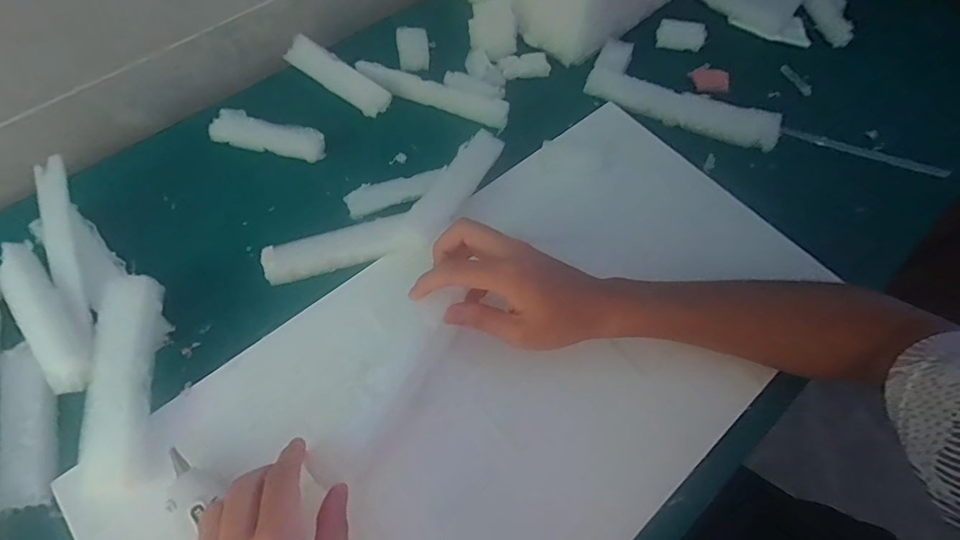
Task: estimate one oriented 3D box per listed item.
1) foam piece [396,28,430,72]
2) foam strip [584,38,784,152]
[{"bbox_3d":[-0.077,-0.256,0.559,0.034,0.018,0.055,-8,64,-7],"label":"foam piece"},{"bbox_3d":[0.228,-0.197,0.538,0.209,0.031,0.085,27,65,10],"label":"foam strip"}]

